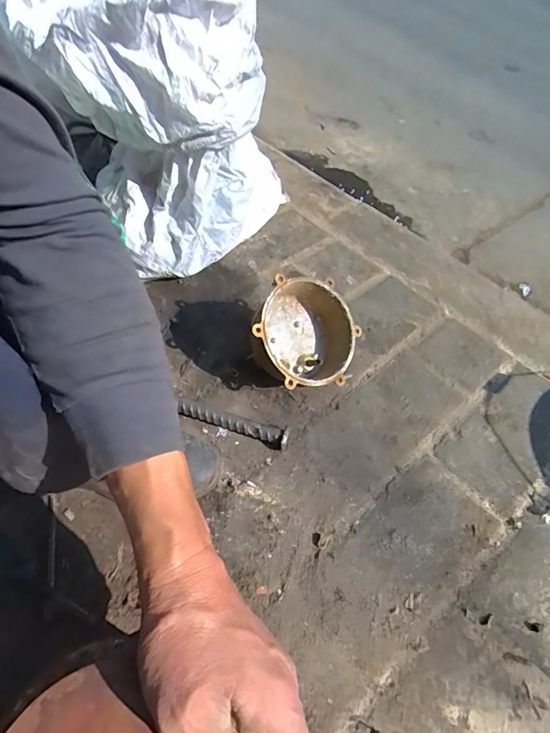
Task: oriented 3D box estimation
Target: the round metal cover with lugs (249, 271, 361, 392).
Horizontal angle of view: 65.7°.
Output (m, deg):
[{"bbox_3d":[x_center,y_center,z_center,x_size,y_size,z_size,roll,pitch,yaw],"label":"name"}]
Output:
[{"bbox_3d":[0.028,-0.037,0.563,0.143,0.073,0.144,37,65,-18],"label":"round metal cover with lugs"}]

